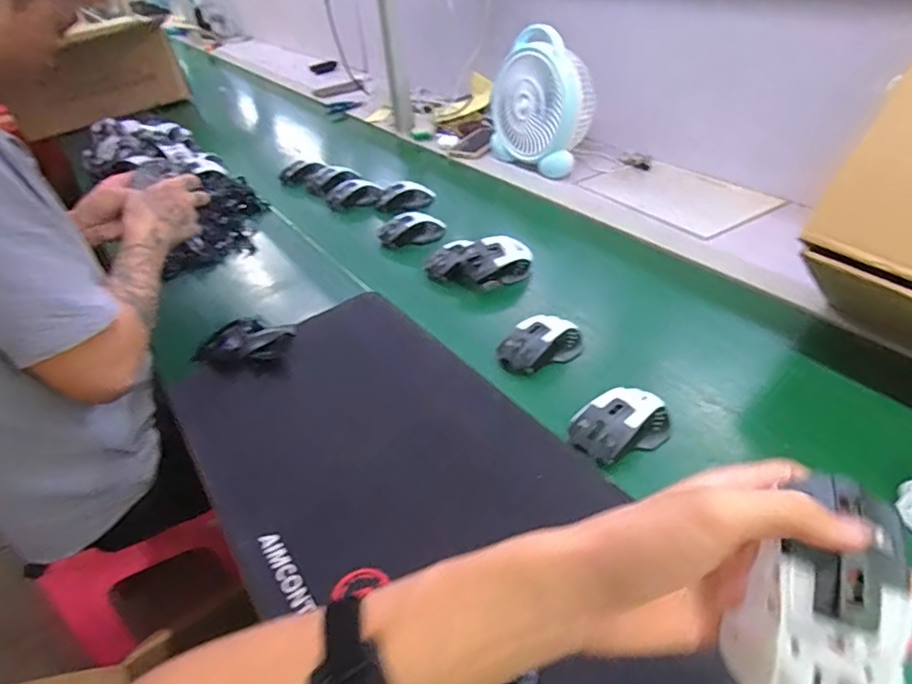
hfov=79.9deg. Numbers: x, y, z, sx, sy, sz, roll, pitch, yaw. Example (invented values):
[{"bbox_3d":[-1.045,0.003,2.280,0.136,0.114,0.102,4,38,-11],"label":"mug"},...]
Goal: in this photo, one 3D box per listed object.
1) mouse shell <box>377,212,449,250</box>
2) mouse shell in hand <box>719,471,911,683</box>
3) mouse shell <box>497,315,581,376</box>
[{"bbox_3d":[-0.078,-0.198,0.953,0.116,0.035,0.067,-7,39,-2],"label":"mouse shell"},{"bbox_3d":[0.160,0.119,0.240,0.058,0.038,0.119,16,85,7],"label":"mouse shell in hand"},{"bbox_3d":[0.104,0.001,0.664,0.100,0.032,0.068,-28,44,-26],"label":"mouse shell"}]

